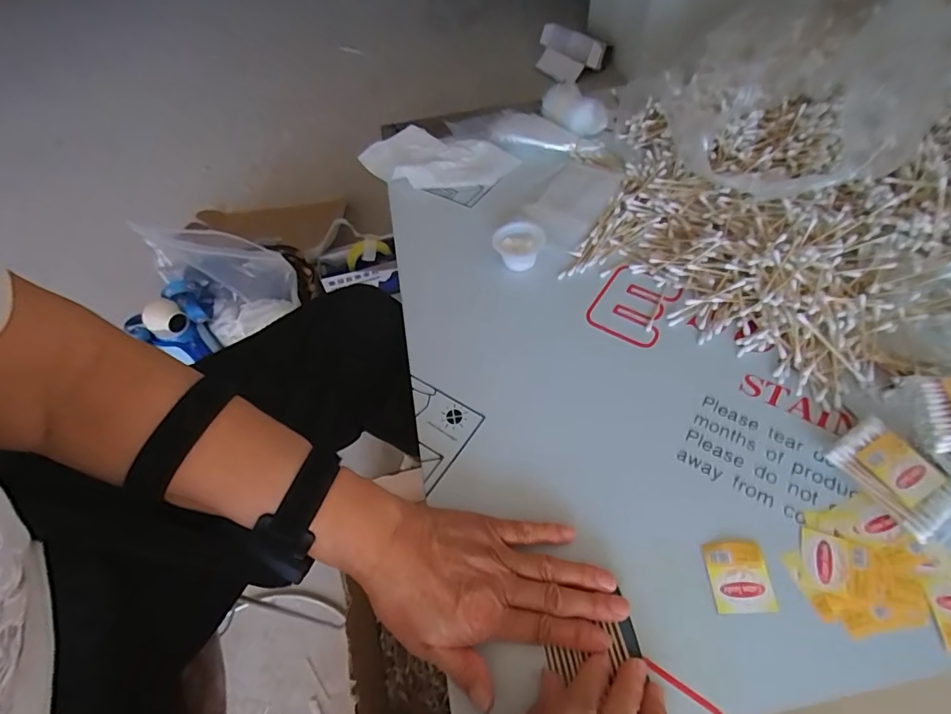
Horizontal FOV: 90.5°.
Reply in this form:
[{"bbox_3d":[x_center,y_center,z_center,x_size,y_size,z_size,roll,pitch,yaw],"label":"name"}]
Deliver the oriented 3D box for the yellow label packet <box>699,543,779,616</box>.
[{"bbox_3d":[0.179,0.149,0.319,0.039,0.004,0.044,-3,55,2],"label":"yellow label packet"}]

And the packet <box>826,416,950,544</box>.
[{"bbox_3d":[0.303,0.088,0.341,0.049,0.022,0.076,-27,57,-14],"label":"packet"}]

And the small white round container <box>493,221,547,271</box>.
[{"bbox_3d":[0.046,-0.118,0.501,0.048,0.030,0.050,-2,55,3],"label":"small white round container"}]

